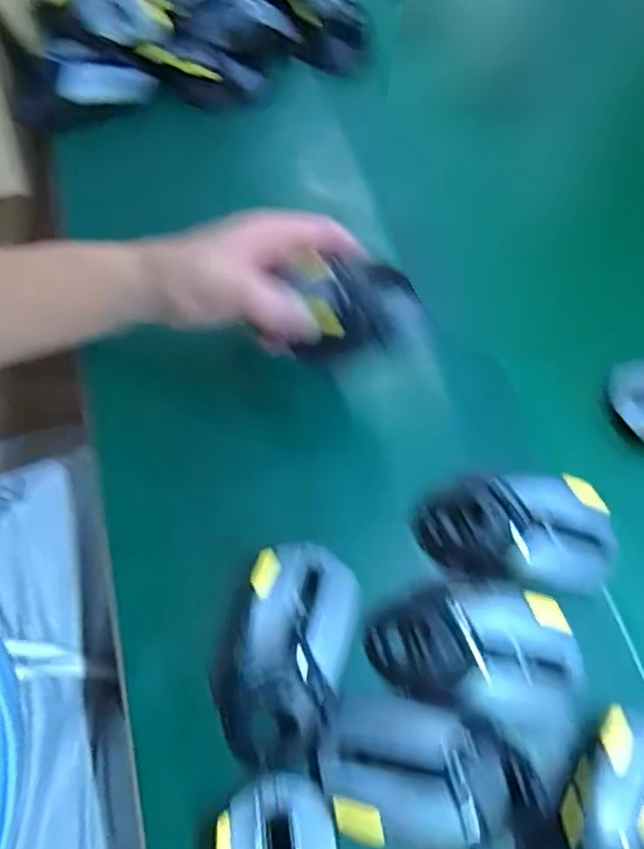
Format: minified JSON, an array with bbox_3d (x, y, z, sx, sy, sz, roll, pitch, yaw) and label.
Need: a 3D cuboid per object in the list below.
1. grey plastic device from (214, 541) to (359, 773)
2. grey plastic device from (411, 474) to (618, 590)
[{"bbox_3d":[-0.020,0.128,0.351,0.068,0.035,0.119,14,65,5],"label":"grey plastic device"},{"bbox_3d":[0.122,0.065,0.384,0.123,0.043,0.075,-1,65,-2],"label":"grey plastic device"}]

